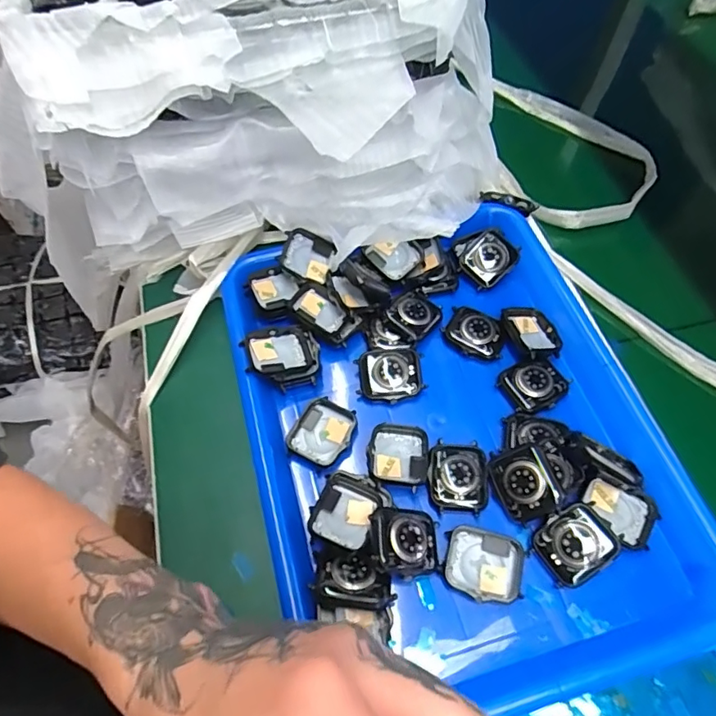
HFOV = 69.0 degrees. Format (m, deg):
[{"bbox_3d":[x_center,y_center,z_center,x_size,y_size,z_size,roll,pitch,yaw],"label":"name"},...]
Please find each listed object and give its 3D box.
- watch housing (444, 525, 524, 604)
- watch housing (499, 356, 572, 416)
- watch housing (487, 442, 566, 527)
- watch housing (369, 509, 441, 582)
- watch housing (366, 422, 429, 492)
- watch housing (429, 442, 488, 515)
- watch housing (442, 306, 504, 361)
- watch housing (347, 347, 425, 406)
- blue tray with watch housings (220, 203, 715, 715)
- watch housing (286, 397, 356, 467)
[{"bbox_3d":[0.075,0.123,0.310,0.044,0.010,0.039,8,59,7],"label":"watch housing"},{"bbox_3d":[0.124,0.018,0.365,0.042,0.007,0.036,-21,60,-11],"label":"watch housing"},{"bbox_3d":[0.104,0.077,0.323,0.036,0.011,0.043,-29,67,10],"label":"watch housing"},{"bbox_3d":[0.029,0.108,0.306,0.043,0.009,0.038,7,68,-30],"label":"watch housing"},{"bbox_3d":[0.026,0.062,0.341,0.038,0.009,0.045,6,59,6],"label":"watch housing"},{"bbox_3d":[0.064,0.075,0.333,0.036,0.009,0.044,5,59,5],"label":"watch housing"},{"bbox_3d":[0.087,-0.019,0.387,0.046,0.008,0.033,27,63,18],"label":"watch housing"},{"bbox_3d":[0.022,0.012,0.369,0.044,0.014,0.037,-9,76,4],"label":"watch housing"},{"bbox_3d":[0.060,0.041,0.350,0.267,0.042,0.320,-11,59,-5],"label":"blue tray with watch housings"},{"bbox_3d":[-0.023,0.049,0.352,0.038,0.007,0.043,24,62,16],"label":"watch housing"}]

